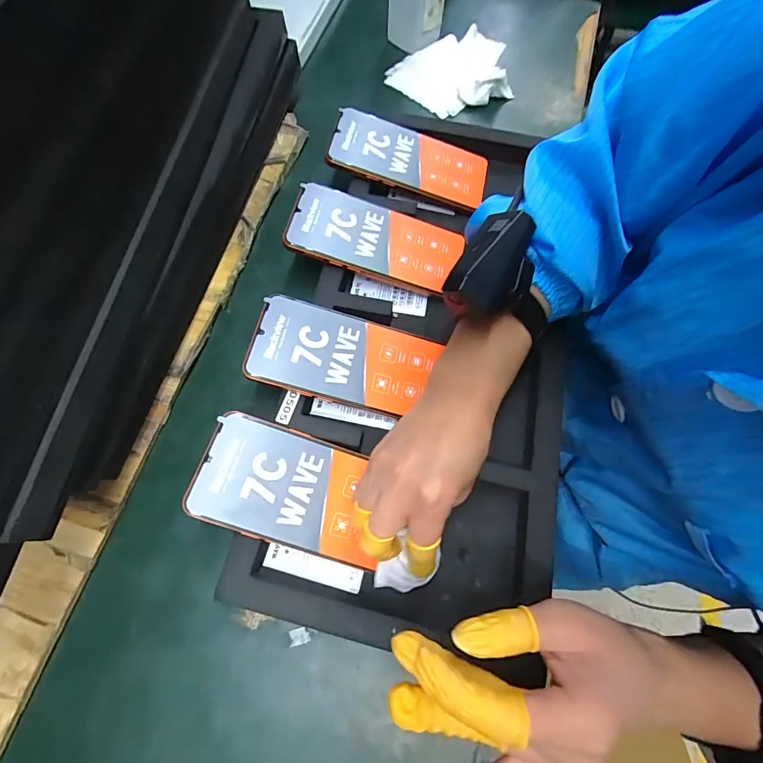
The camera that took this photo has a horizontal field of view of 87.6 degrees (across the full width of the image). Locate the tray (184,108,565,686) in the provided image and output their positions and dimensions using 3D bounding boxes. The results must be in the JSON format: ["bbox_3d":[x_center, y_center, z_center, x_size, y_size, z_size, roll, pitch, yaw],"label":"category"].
[{"bbox_3d":[0.031,-0.051,0.341,0.243,0.051,0.462,13,72,2],"label":"tray"}]

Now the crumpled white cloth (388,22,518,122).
[{"bbox_3d":[0.085,-0.350,0.447,0.136,0.025,0.091,-24,70,-9],"label":"crumpled white cloth"}]

